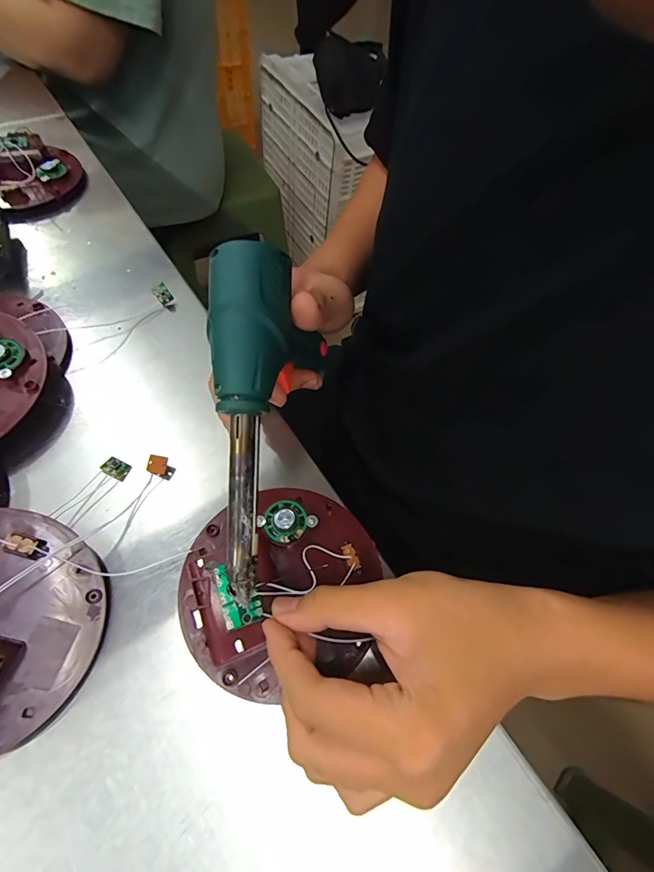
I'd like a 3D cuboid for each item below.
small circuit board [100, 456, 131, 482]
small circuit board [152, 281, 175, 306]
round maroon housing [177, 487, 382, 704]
[{"bbox_3d":[-0.145,0.022,0.275,0.017,0.004,0.013,31,70,-8],"label":"small circuit board"},{"bbox_3d":[-0.144,-0.124,0.350,0.004,0.017,0.012,19,60,44],"label":"small circuit board"},{"bbox_3d":[-0.027,0.085,0.239,0.119,0.026,0.110,1,61,-2],"label":"round maroon housing"}]

